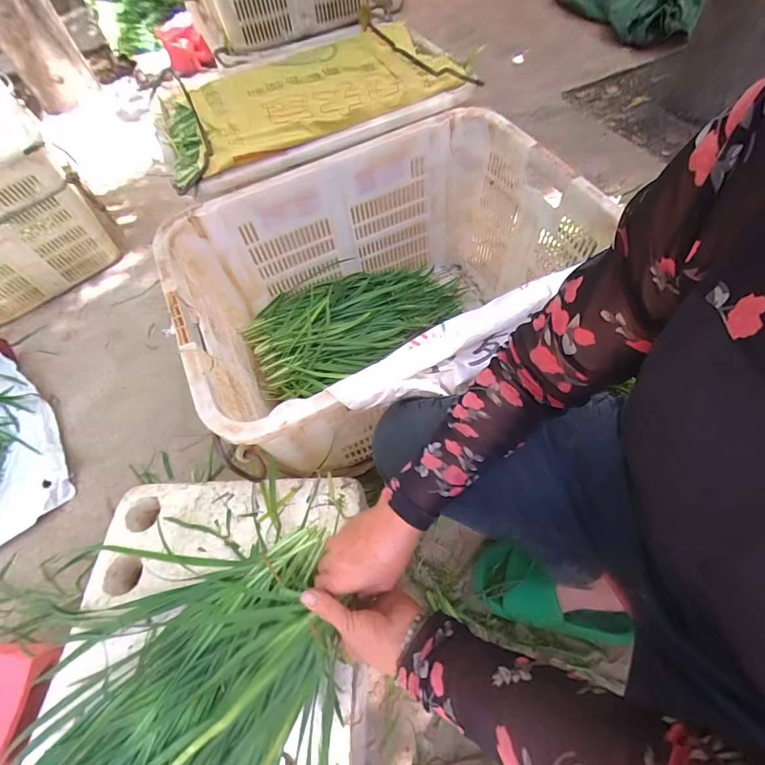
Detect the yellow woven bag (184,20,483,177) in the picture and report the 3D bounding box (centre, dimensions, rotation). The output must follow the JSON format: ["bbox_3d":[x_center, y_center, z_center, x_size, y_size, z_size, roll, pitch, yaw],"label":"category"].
[{"bbox_3d":[-0.143,-0.680,0.875,0.627,0.066,0.397,-32,61,-12],"label":"yellow woven bag"}]

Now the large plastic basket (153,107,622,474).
[{"bbox_3d":[0.004,-0.156,0.786,0.669,0.367,0.522,-25,62,-10],"label":"large plastic basket"}]

